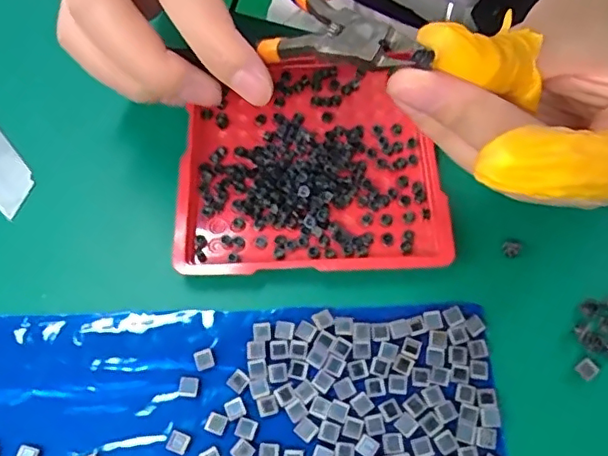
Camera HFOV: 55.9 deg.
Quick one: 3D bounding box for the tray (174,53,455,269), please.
[{"bbox_3d":[0.002,-0.028,0.227,0.097,0.010,0.095,-2,64,1],"label":"tray"}]

